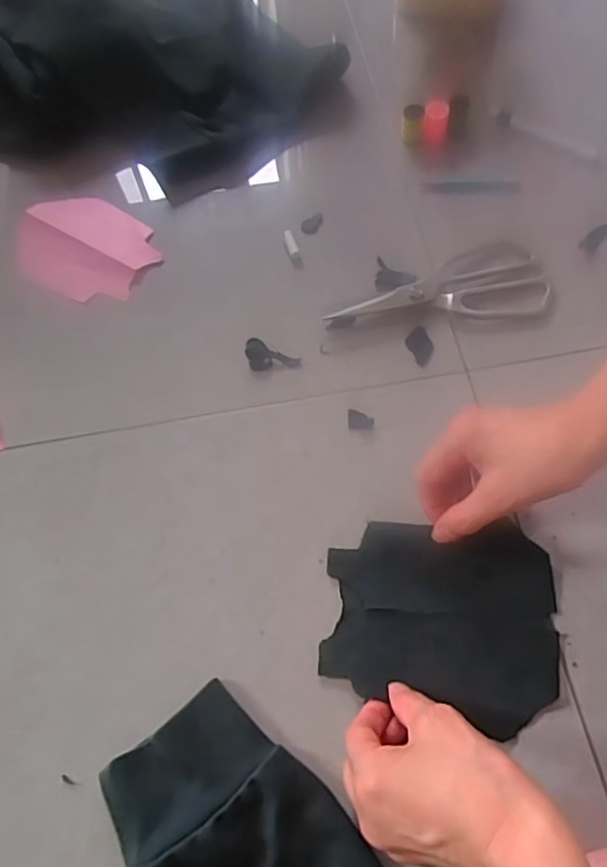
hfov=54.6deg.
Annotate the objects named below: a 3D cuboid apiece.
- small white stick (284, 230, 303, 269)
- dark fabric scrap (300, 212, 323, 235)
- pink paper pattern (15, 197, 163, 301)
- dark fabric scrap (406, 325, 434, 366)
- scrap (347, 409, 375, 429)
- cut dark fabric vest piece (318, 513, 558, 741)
[{"bbox_3d":[-0.010,-0.171,0.542,0.009,0.004,0.043,-14,65,-4],"label":"small white stick"},{"bbox_3d":[0.008,-0.201,0.560,0.017,0.004,0.030,23,68,13],"label":"dark fabric scrap"},{"bbox_3d":[-0.207,-0.178,0.550,0.133,0.011,0.106,29,70,15],"label":"pink paper pattern"},{"bbox_3d":[0.098,-0.073,0.491,0.020,0.004,0.032,-26,74,-4],"label":"dark fabric scrap"},{"bbox_3d":[0.045,-0.011,0.461,0.020,0.004,0.016,-1,65,3],"label":"scrap"},{"bbox_3d":[0.091,0.119,0.389,0.148,0.017,0.122,5,65,5],"label":"cut dark fabric vest piece"}]

